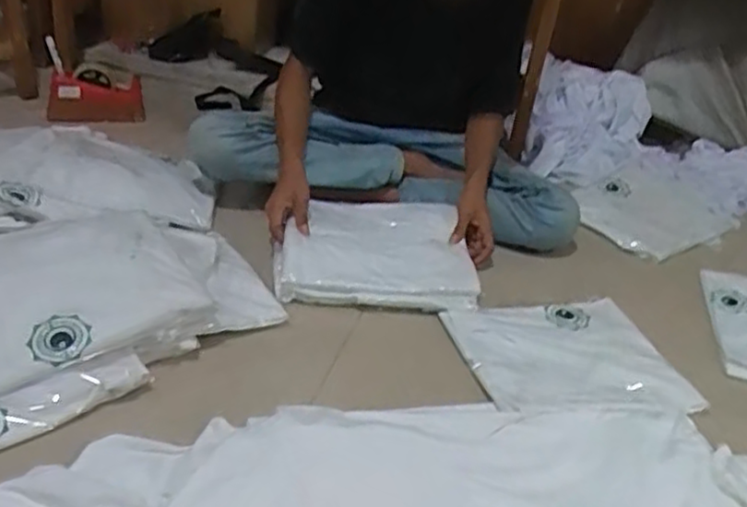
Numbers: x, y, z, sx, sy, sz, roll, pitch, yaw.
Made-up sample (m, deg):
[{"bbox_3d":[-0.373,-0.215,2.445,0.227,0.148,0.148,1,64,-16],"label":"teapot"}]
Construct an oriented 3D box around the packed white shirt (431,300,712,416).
[{"bbox_3d":[0.288,0.146,1.080,0.297,0.019,0.266,-3,33,-17],"label":"packed white shirt"}]

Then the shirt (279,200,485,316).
[{"bbox_3d":[0.005,-0.013,1.256,0.321,0.035,0.285,5,32,-5],"label":"shirt"}]

